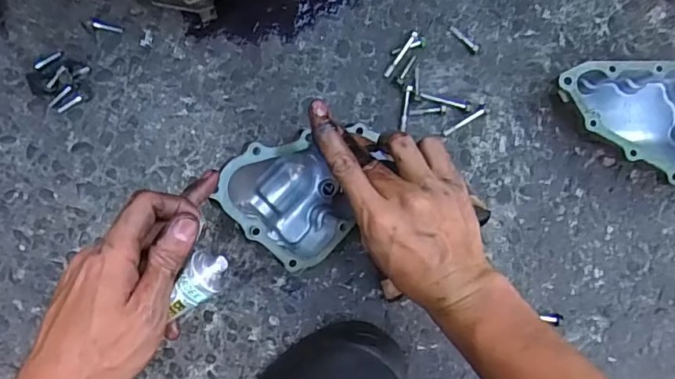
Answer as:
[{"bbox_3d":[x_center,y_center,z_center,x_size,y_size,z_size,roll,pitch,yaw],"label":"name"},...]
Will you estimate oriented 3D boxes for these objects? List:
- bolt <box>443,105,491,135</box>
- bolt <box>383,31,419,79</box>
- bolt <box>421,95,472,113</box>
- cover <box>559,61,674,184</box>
[{"bbox_3d":[0.127,-0.068,0.520,0.053,0.007,0.008,-29,86,-7],"label":"bolt"},{"bbox_3d":[0.062,-0.131,0.519,0.006,0.007,0.051,35,97,0],"label":"bolt"},{"bbox_3d":[0.107,-0.087,0.521,0.051,0.007,0.010,16,83,-2],"label":"bolt"},{"bbox_3d":[0.278,-0.058,0.507,0.142,0.056,0.115,-5,84,-5],"label":"cover"}]

